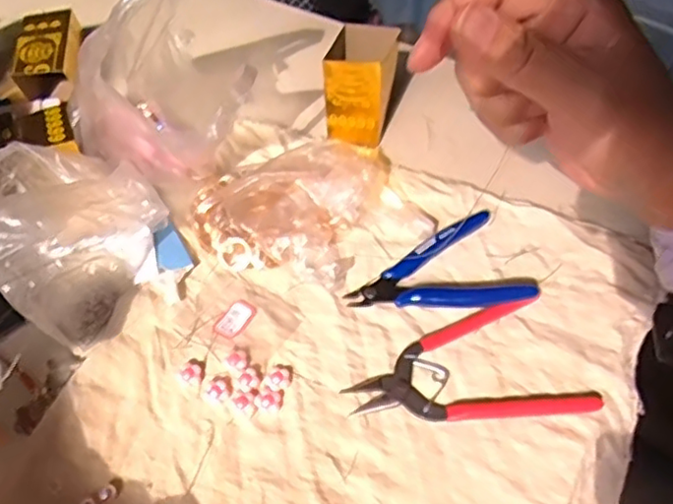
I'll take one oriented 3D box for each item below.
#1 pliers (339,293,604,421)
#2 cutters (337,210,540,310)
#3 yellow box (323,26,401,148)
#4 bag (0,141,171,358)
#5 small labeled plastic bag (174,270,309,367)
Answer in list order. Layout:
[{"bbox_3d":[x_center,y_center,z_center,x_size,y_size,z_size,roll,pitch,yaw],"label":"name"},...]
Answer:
[{"bbox_3d":[0.080,0.077,0.396,0.143,0.007,0.081,-13,55,-9],"label":"pliers"},{"bbox_3d":[0.072,0.003,0.446,0.124,0.014,0.080,0,54,0],"label":"cutters"},{"bbox_3d":[0.019,-0.127,0.496,0.050,0.083,0.047,11,55,8],"label":"yellow box"},{"bbox_3d":[-0.168,-0.013,0.399,0.102,0.112,0.106,-24,56,-15],"label":"bag"},{"bbox_3d":[-0.064,0.043,0.420,0.067,0.004,0.055,32,60,23],"label":"small labeled plastic bag"}]

